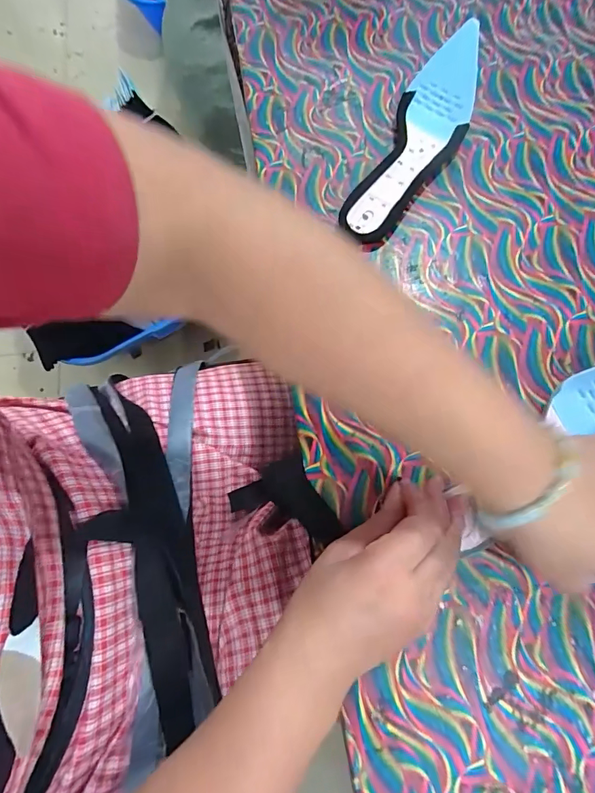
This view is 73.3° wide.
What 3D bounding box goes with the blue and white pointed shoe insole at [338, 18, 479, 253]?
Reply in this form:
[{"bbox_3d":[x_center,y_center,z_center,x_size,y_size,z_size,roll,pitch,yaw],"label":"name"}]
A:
[{"bbox_3d":[0.112,-0.240,0.372,0.067,0.047,0.223,24,75,8],"label":"blue and white pointed shoe insole"}]

